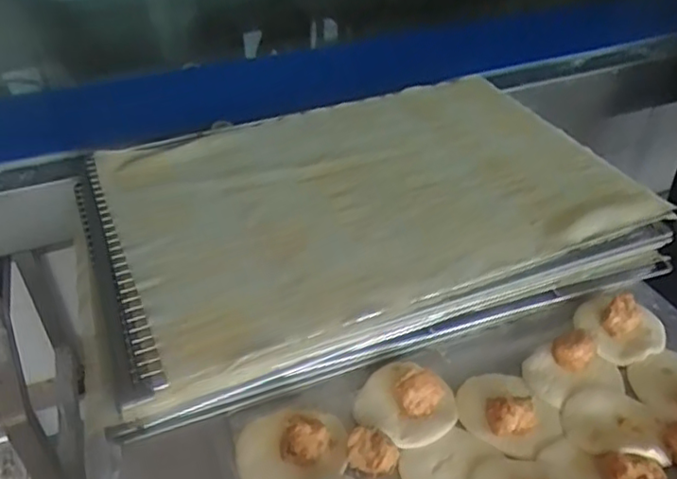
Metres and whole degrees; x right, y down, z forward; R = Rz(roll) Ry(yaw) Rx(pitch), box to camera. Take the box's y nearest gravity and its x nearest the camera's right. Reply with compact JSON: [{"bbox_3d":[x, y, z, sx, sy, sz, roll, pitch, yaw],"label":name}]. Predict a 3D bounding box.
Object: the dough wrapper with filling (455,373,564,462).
[{"bbox_3d":[0.154,0.149,0.550,0.080,0.037,0.088,0,40,0],"label":"dough wrapper with filling"}]

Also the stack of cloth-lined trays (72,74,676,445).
[{"bbox_3d":[0.014,-0.034,0.723,0.613,0.078,0.406,-14,42,-16],"label":"stack of cloth-lined trays"}]

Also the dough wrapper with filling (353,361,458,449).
[{"bbox_3d":[0.063,0.142,0.555,0.082,0.044,0.085,0,40,0],"label":"dough wrapper with filling"}]

